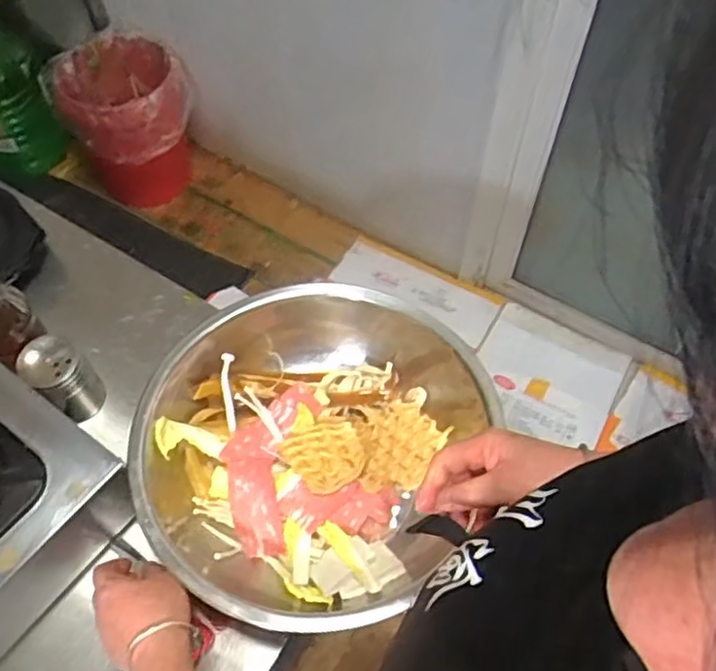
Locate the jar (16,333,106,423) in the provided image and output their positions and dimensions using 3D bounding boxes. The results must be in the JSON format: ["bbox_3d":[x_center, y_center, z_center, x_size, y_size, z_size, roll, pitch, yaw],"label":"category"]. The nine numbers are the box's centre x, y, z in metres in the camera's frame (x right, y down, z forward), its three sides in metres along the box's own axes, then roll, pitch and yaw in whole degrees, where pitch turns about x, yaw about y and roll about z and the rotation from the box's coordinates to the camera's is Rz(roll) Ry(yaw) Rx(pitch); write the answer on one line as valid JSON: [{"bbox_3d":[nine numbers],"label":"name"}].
[{"bbox_3d":[-0.334,0.045,0.770,0.068,0.099,0.062,0,57,0],"label":"jar"}]

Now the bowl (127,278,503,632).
[{"bbox_3d":[-0.049,0.110,0.704,0.328,0.096,0.353,23,59,14],"label":"bowl"}]

